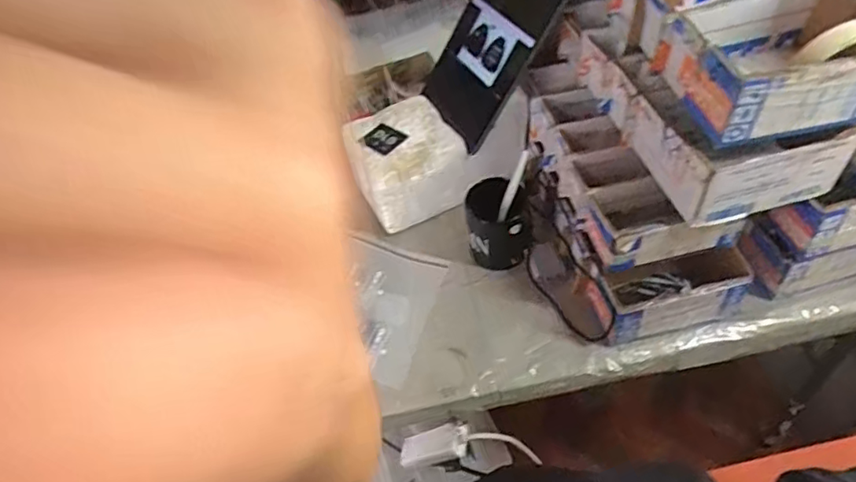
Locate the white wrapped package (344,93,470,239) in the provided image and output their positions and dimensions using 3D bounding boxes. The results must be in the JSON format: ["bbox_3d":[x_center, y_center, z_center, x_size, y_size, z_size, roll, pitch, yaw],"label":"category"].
[{"bbox_3d":[-0.033,-0.110,0.830,0.142,0.109,0.145,-20,51,-10],"label":"white wrapped package"}]

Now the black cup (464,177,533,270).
[{"bbox_3d":[0.092,-0.021,0.755,0.079,0.110,0.077,-3,50,4],"label":"black cup"}]

